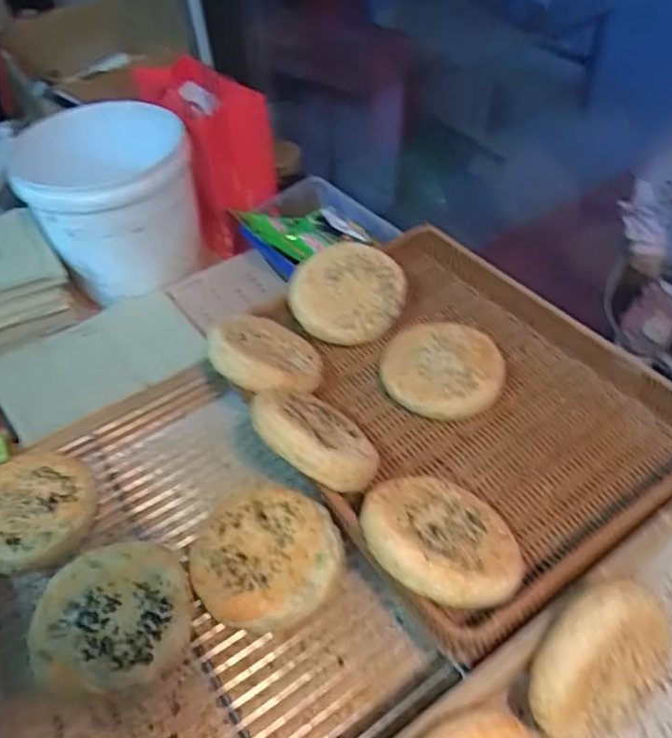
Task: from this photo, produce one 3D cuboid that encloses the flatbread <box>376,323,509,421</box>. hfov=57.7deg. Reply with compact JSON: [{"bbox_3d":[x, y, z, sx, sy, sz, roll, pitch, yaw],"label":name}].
[{"bbox_3d":[0.105,-0.001,0.605,0.116,0.033,0.107,-3,48,1],"label":"flatbread"}]

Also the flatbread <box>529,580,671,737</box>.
[{"bbox_3d":[0.178,0.206,0.412,0.102,0.107,0.027,-23,19,-12],"label":"flatbread"}]

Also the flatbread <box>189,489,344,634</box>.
[{"bbox_3d":[-0.055,0.146,0.482,0.113,0.020,0.108,0,48,3],"label":"flatbread"}]

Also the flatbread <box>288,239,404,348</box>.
[{"bbox_3d":[0.015,-0.089,0.665,0.124,0.026,0.119,5,74,-19],"label":"flatbread"}]

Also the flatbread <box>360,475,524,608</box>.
[{"bbox_3d":[0.078,0.129,0.460,0.113,0.029,0.113,14,30,-8],"label":"flatbread"}]

